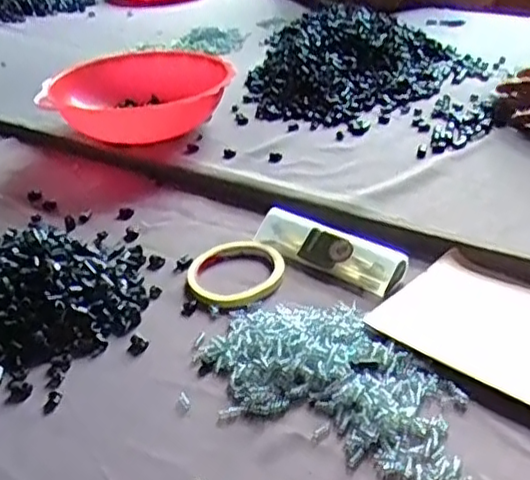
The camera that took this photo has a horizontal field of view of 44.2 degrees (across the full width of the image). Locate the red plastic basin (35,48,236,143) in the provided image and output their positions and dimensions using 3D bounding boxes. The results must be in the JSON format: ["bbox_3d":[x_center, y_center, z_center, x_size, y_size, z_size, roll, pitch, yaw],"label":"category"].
[{"bbox_3d":[-0.167,-0.198,0.916,0.232,0.082,0.232,-1,31,6],"label":"red plastic basin"}]

